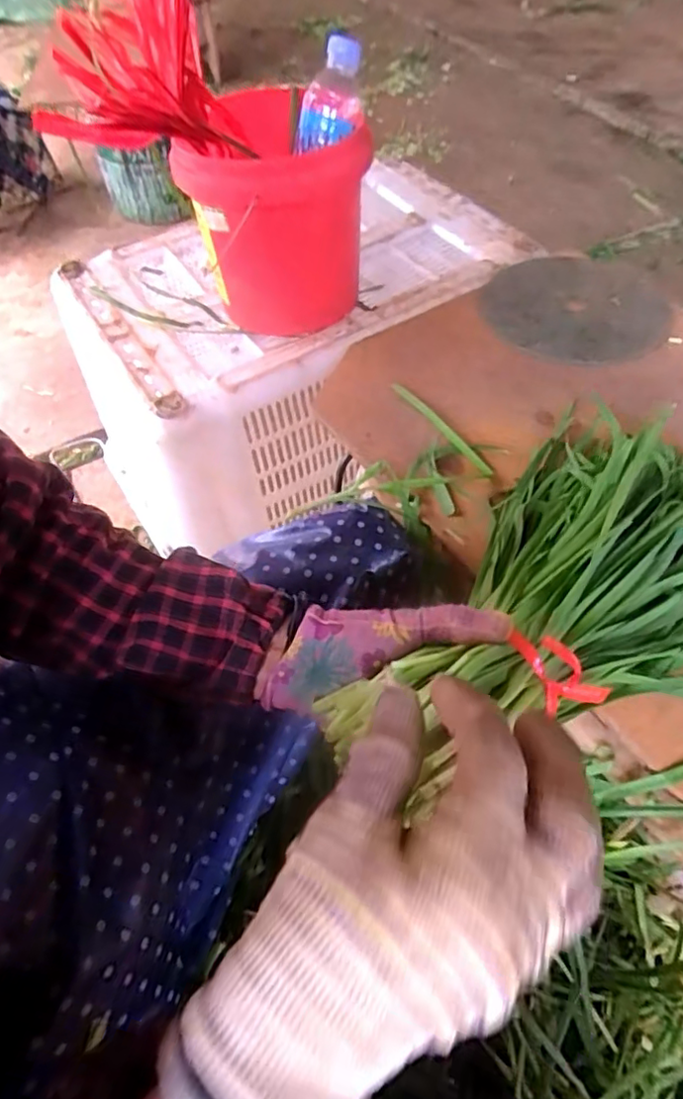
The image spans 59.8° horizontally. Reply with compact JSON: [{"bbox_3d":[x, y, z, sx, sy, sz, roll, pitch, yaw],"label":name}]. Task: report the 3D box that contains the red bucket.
[{"bbox_3d":[-0.061,-0.352,0.663,0.156,0.196,0.156,19,59,14],"label":"red bucket"}]

